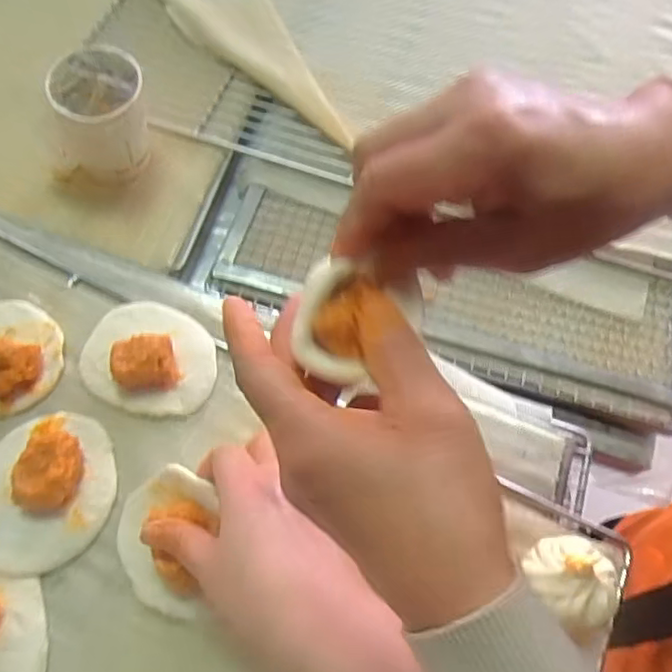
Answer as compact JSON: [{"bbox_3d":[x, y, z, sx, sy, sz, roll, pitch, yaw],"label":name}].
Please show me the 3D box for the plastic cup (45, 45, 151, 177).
[{"bbox_3d":[-0.192,-0.179,0.505,0.080,0.082,0.083,-11,65,-9],"label":"plastic cup"}]

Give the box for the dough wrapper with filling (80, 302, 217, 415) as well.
[{"bbox_3d":[-0.131,0.010,0.427,0.094,0.034,0.081,18,65,5],"label":"dough wrapper with filling"}]

